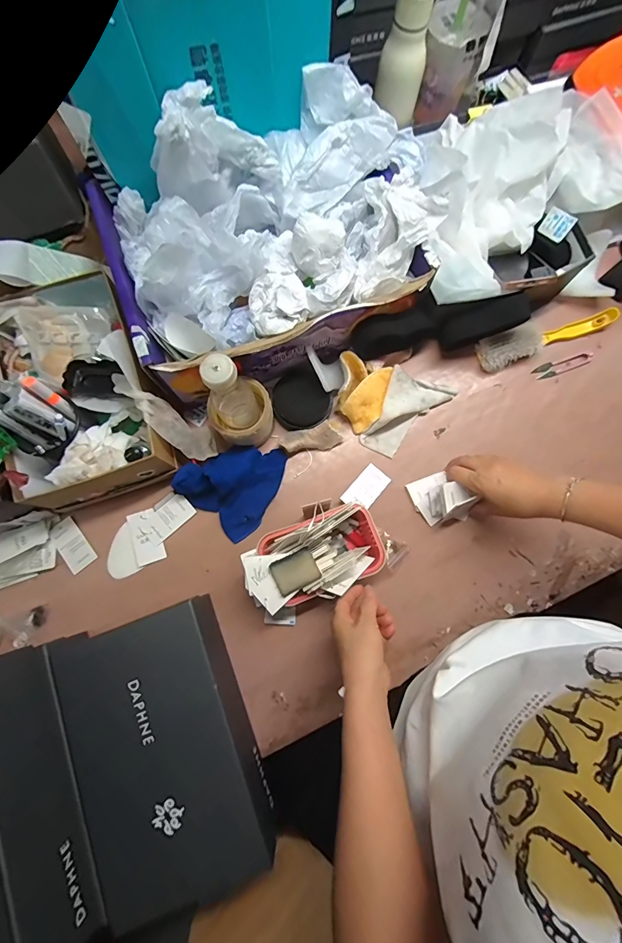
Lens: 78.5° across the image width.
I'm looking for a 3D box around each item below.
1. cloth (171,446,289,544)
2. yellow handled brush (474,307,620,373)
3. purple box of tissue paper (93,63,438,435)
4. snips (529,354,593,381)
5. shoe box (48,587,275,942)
[{"bbox_3d":[-0.110,0.009,0.567,0.130,0.048,0.147,41,82,7],"label":"cloth"},{"bbox_3d":[0.384,-0.221,0.620,0.233,0.036,0.051,-19,80,-4],"label":"yellow handled brush"},{"bbox_3d":[-0.058,-0.315,0.502,0.410,0.196,0.287,-23,80,-4],"label":"purple box of tissue paper"},{"bbox_3d":[0.415,-0.174,0.625,0.104,0.006,0.023,-16,80,-3],"label":"snips"},{"bbox_3d":[-0.179,0.333,0.482,0.186,0.100,0.301,-20,80,-4],"label":"shoe box"}]

